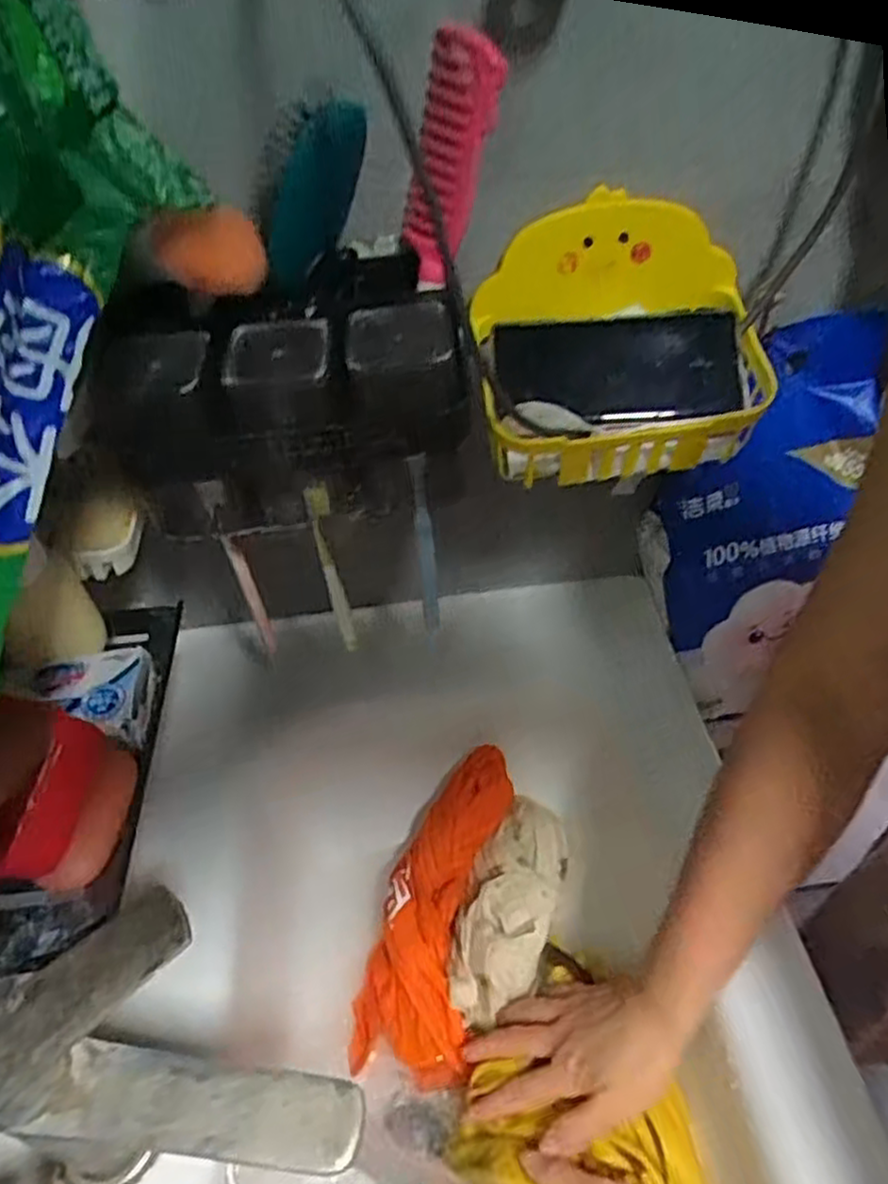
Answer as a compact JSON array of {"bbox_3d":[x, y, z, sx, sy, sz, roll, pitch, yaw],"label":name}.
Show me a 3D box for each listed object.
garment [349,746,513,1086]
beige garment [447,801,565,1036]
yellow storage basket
[{"bbox_3d":[0.002,0.251,0.603,0.093,0.051,0.255,11,65,16],"label":"garment"},{"bbox_3d":[0.052,0.248,0.601,0.071,0.043,0.177,14,48,18],"label":"beige garment"},{"bbox_3d":[0.121,-0.167,0.504,0.198,0.131,0.131,-11,45,-6],"label":"yellow storage basket"}]

